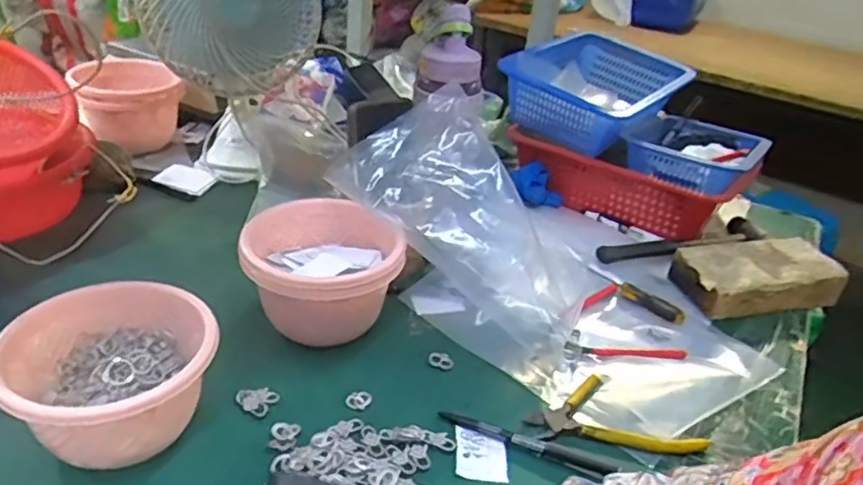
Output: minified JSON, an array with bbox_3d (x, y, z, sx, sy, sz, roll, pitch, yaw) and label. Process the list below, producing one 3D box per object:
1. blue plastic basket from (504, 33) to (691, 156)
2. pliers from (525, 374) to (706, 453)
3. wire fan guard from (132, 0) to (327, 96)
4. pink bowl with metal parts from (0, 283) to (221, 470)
[{"bbox_3d":[0.243,-0.221,0.939,0.196,0.098,0.291,23,34,26],"label":"blue plastic basket"},{"bbox_3d":[0.156,0.159,0.553,0.110,0.011,0.106,-17,37,-34],"label":"pliers"},{"bbox_3d":[-0.247,-0.294,0.808,0.221,0.197,0.065,-3,31,-15],"label":"wire fan guard"},{"bbox_3d":[-0.245,0.106,0.495,0.134,0.086,0.145,19,32,20],"label":"pink bowl with metal parts"}]

